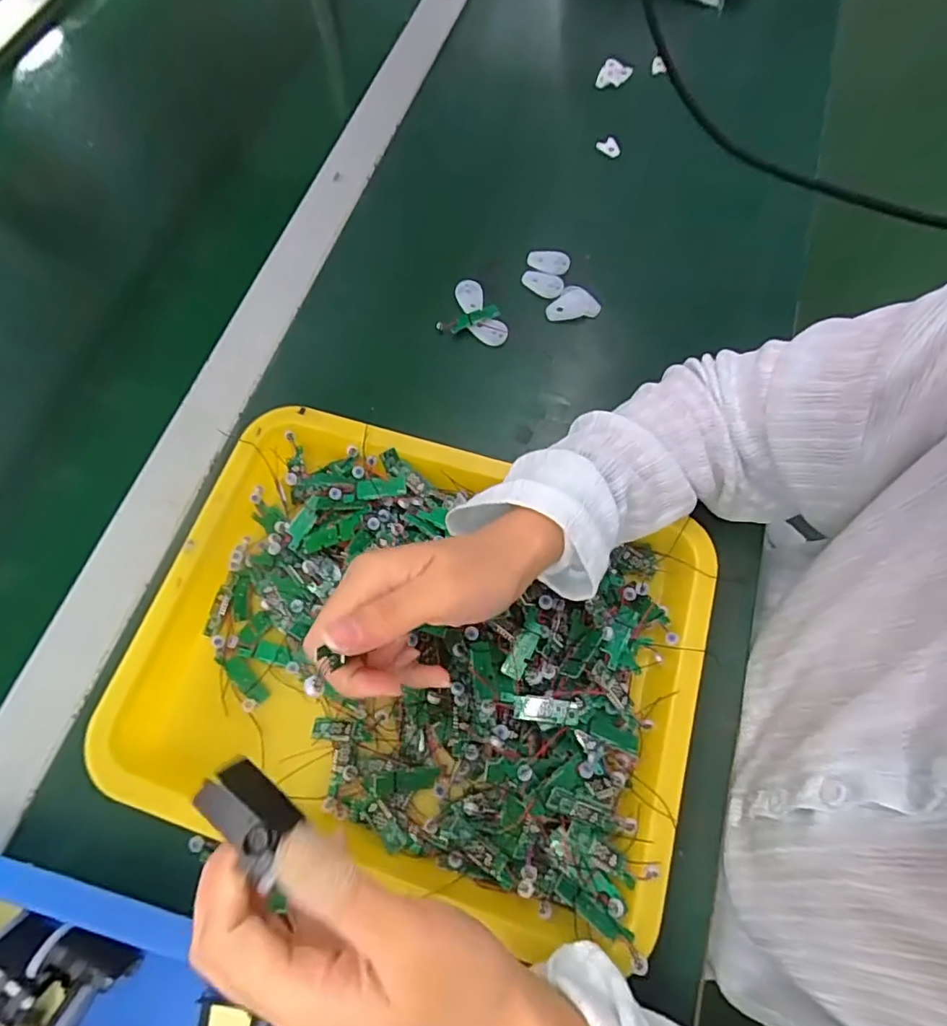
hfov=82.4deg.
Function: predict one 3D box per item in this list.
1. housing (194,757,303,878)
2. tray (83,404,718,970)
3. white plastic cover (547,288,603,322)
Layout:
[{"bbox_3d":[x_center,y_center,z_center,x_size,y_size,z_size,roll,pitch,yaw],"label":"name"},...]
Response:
[{"bbox_3d":[-0.081,0.108,0.197,0.037,0.024,0.015,36,73,15],"label":"housing"},{"bbox_3d":[-0.035,0.081,0.334,0.335,0.035,0.260,15,69,7],"label":"tray"},{"bbox_3d":[0.082,-0.175,0.448,0.044,0.013,0.023,-10,69,-3],"label":"white plastic cover"}]

